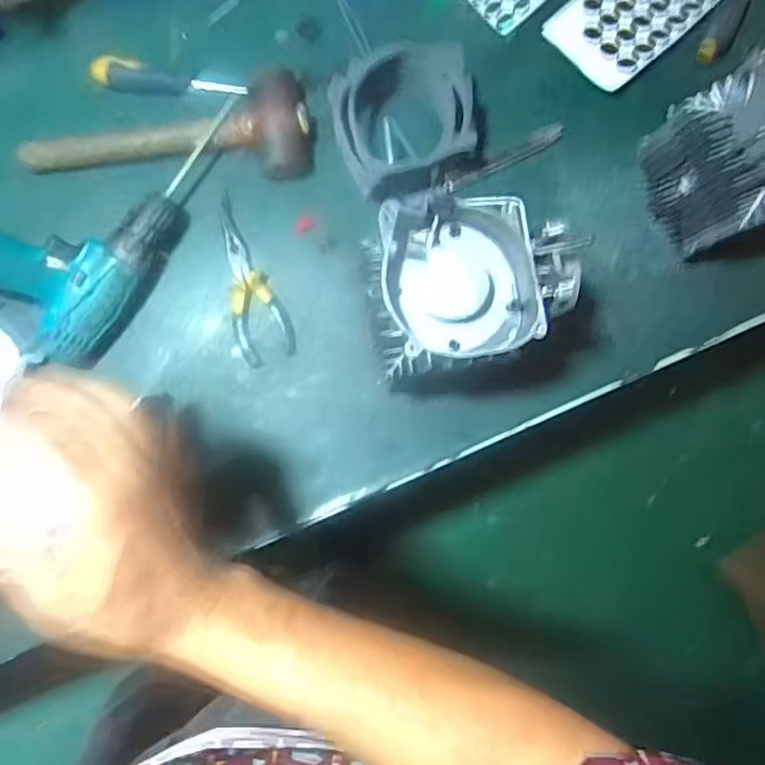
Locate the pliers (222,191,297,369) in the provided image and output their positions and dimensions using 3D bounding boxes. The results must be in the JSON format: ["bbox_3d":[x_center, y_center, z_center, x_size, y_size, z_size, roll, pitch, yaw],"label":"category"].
[{"bbox_3d":[-0.135,-0.106,0.628,0.056,0.014,0.171,-15,84,-5],"label":"pliers"}]

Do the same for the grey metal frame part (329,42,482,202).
[{"bbox_3d":[0.024,-0.252,0.601,0.129,0.071,0.125,0,83,-3],"label":"grey metal frame part"}]

